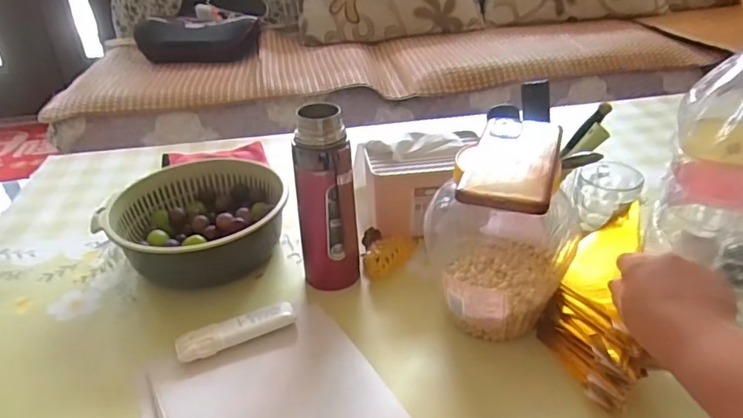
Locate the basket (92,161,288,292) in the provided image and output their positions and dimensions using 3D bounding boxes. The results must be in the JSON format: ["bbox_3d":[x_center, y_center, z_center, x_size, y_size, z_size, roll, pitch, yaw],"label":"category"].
[{"bbox_3d":[-0.239,0.012,0.735,0.221,0.077,0.207,-11,33,-14],"label":"basket"}]

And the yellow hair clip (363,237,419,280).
[{"bbox_3d":[0.022,0.054,0.678,0.033,0.029,0.083,22,40,34],"label":"yellow hair clip"}]

